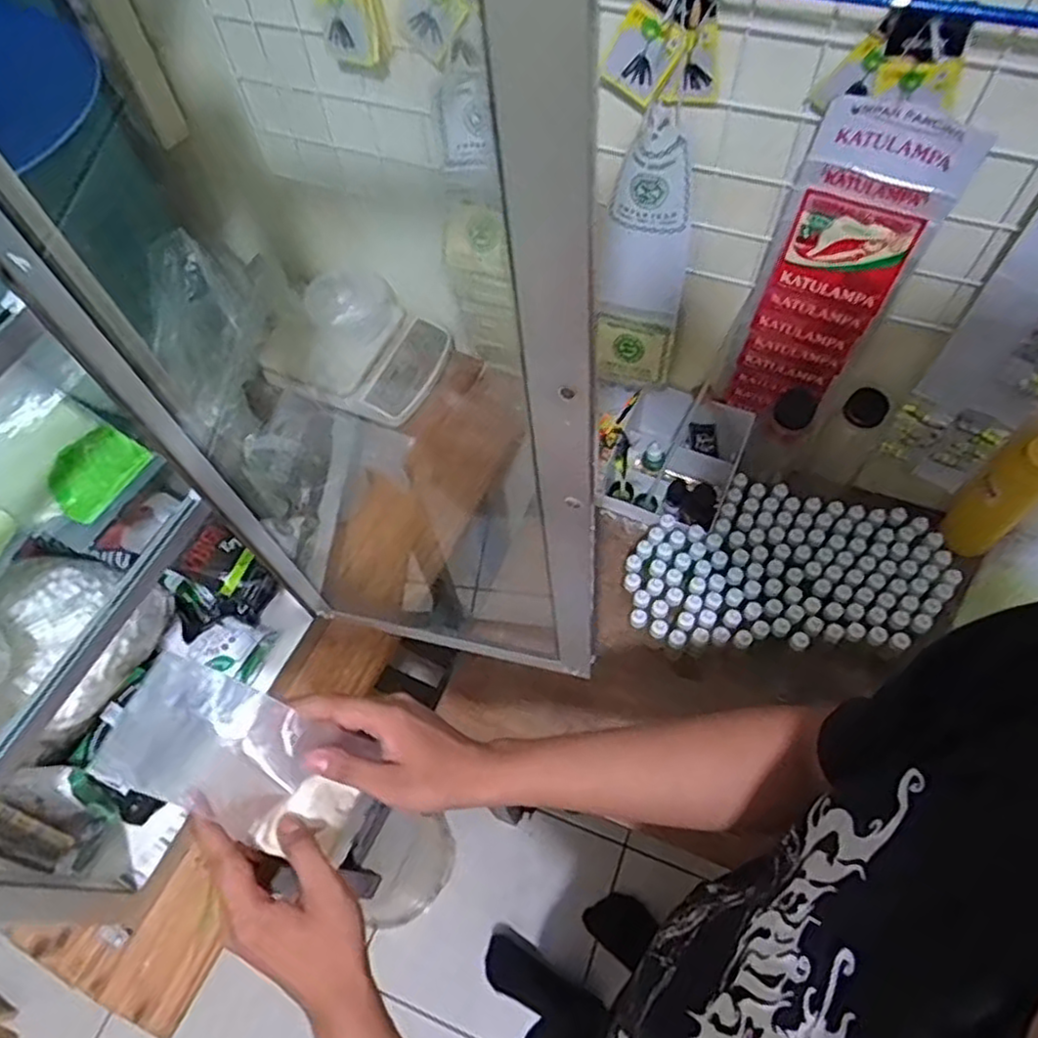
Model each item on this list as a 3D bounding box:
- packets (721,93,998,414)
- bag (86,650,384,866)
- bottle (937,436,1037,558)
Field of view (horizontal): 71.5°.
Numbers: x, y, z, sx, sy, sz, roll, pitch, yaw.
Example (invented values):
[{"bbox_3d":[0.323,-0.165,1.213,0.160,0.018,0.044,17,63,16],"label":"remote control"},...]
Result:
[{"bbox_3d":[0.287,-0.210,0.677,0.121,0.357,0.029,27,66,17],"label":"packets"},{"bbox_3d":[-0.179,0.166,0.491,0.179,0.041,0.085,35,64,-17],"label":"bag"},{"bbox_3d":[0.522,-0.022,0.778,0.058,0.176,0.059,-1,61,2],"label":"bottle"}]

